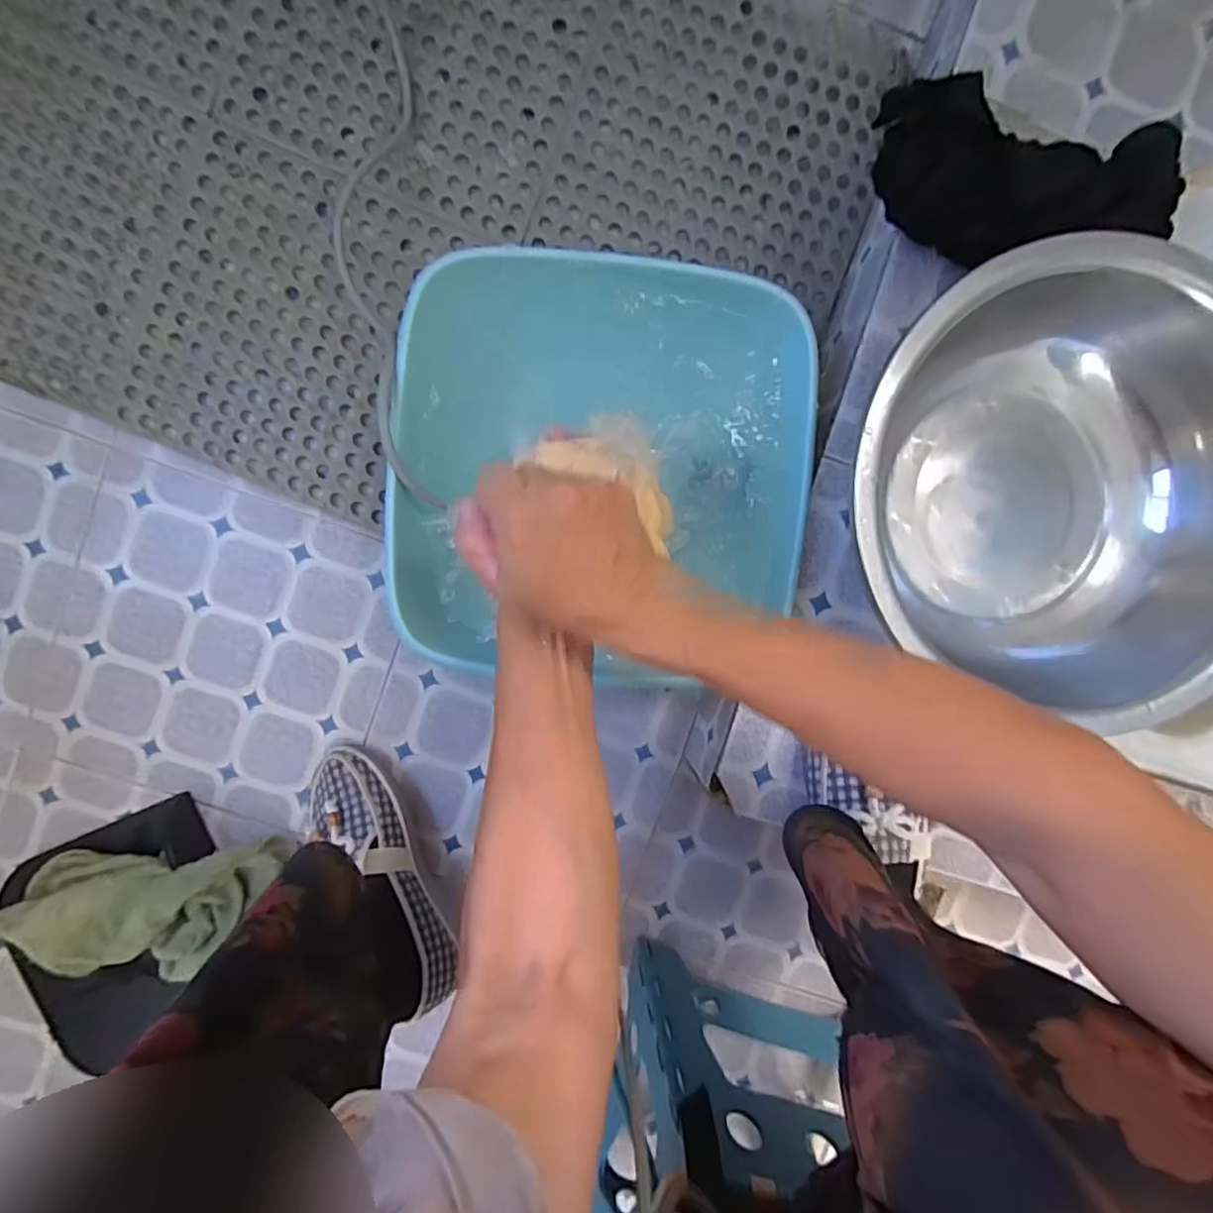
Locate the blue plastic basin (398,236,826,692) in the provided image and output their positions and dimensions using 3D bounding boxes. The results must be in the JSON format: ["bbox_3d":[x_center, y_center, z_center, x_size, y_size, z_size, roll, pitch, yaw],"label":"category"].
[{"bbox_3d":[-0.004,-0.099,0.523,0.318,0.126,0.346,0,94,-2],"label":"blue plastic basin"}]

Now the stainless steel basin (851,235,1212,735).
[{"bbox_3d":[0.330,-0.090,0.464,0.320,0.124,0.299,0,94,-2],"label":"stainless steel basin"}]

